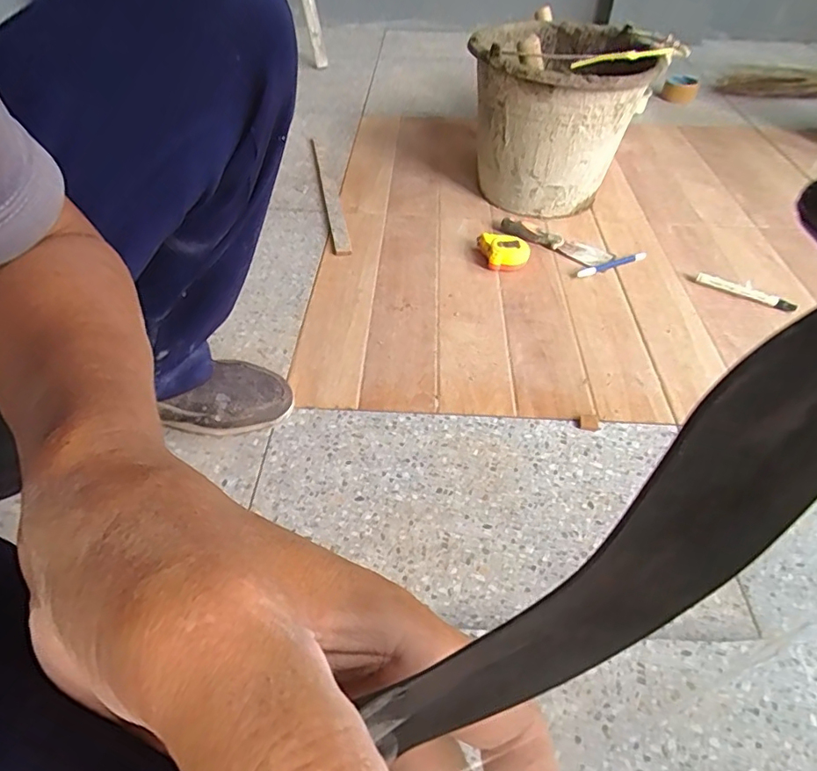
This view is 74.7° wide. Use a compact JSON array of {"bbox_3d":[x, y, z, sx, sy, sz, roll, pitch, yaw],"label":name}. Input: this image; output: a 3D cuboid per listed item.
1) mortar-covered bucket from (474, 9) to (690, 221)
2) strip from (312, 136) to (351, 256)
[{"bbox_3d":[0.274,-0.503,0.999,0.301,0.271,0.360,10,46,9],"label":"mortar-covered bucket"},{"bbox_3d":[-0.155,-0.380,1.049,0.030,0.016,0.457,-8,46,-8],"label":"strip"}]

